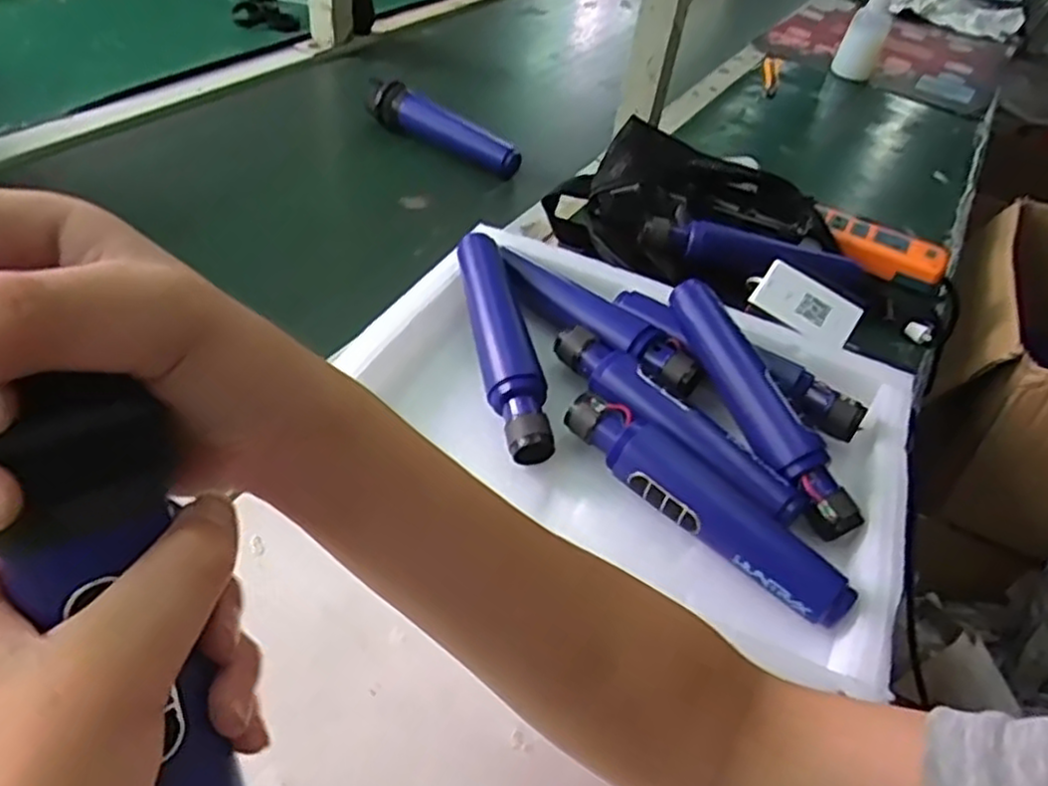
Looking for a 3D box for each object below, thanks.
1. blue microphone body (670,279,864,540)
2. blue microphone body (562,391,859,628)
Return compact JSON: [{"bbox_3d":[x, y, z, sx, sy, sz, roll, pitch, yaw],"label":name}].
[{"bbox_3d":[0.149,0.005,0.464,0.029,0.028,0.187,-16,64,-25],"label":"blue microphone body"},{"bbox_3d":[0.102,0.060,0.420,0.187,0.032,0.030,37,49,26],"label":"blue microphone body"}]

